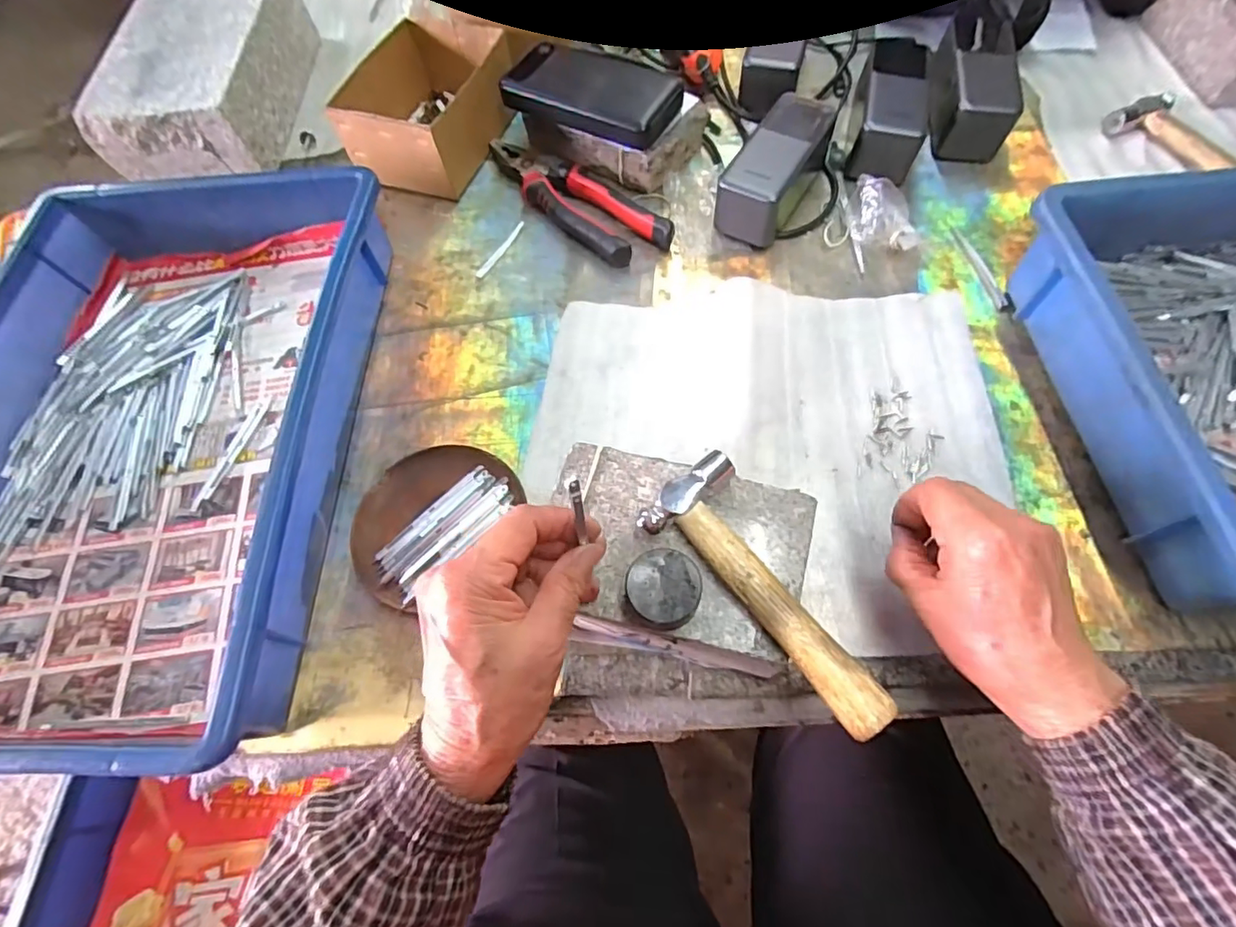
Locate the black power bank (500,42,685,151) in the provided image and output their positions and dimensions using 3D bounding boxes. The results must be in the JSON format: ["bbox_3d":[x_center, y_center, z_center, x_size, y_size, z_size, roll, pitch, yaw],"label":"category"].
[{"bbox_3d":[-0.020,-0.335,0.500,0.153,0.026,0.083,27,69,15],"label":"black power bank"}]

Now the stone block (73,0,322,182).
[{"bbox_3d":[-0.418,-0.400,0.571,0.140,0.079,0.246,-2,64,3],"label":"stone block"}]

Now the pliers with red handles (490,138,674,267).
[{"bbox_3d":[-0.043,-0.243,0.509,0.056,0.022,0.206,-41,69,-15],"label":"pliers with red handles"}]

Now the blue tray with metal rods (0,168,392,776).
[{"bbox_3d":[-0.328,-0.027,0.397,0.279,0.077,0.420,-1,64,3],"label":"blue tray with metal rods"}]

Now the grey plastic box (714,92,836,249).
[{"bbox_3d":[0.137,-0.253,0.483,0.059,0.054,0.131,29,70,16],"label":"grey plastic box"}]

